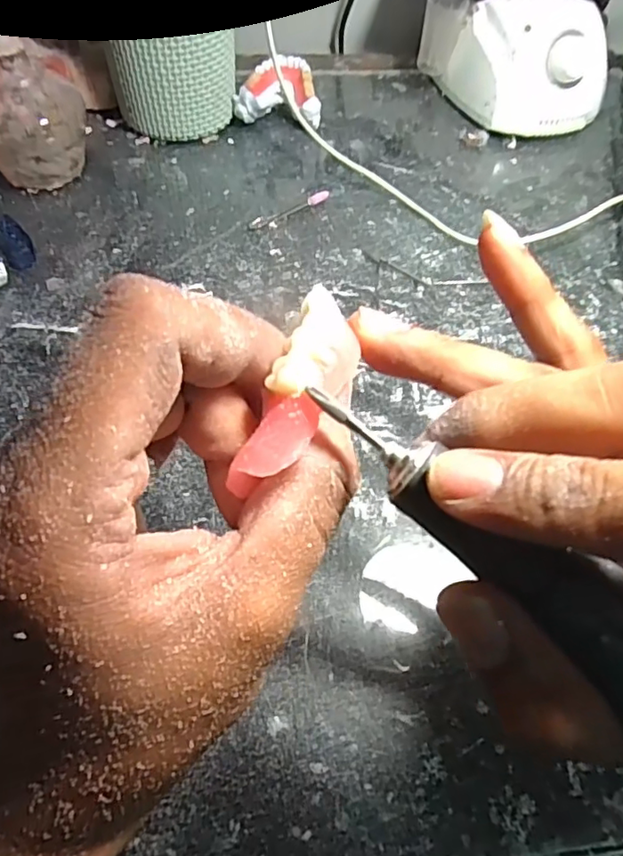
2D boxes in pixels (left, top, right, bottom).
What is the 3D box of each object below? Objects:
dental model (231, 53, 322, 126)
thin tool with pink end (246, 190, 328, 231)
[{"bbox_3d":[-0.023,-0.256,0.441,0.063,0.034,0.057,7,57,1],"label":"dental model"},{"bbox_3d":[-0.015,-0.149,0.385,0.065,0.007,0.009,-29,63,-21],"label":"thin tool with pink end"}]

